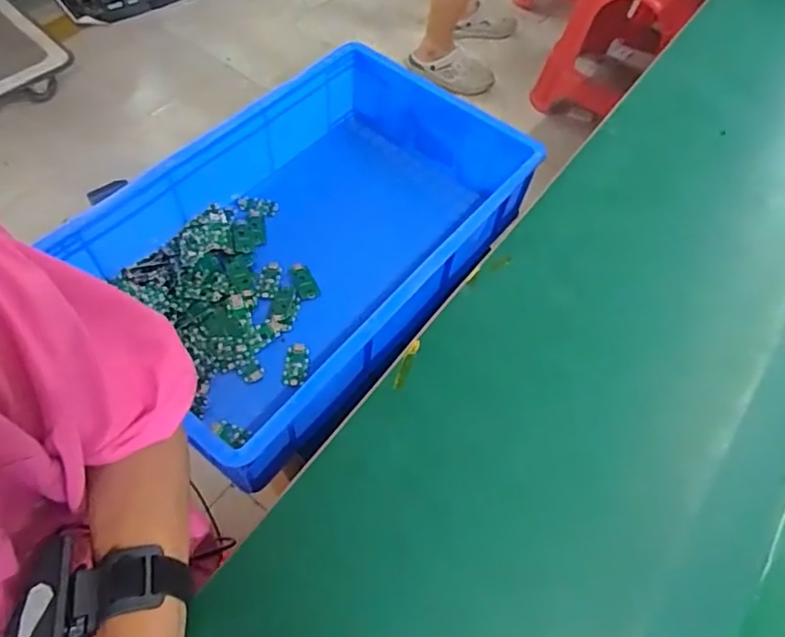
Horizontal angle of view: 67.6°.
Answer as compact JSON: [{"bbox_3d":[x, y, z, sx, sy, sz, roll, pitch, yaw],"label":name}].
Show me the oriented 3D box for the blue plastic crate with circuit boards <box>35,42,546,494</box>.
[{"bbox_3d":[-0.108,-0.115,0.855,0.393,0.169,0.619,37,63,16],"label":"blue plastic crate with circuit boards"}]

